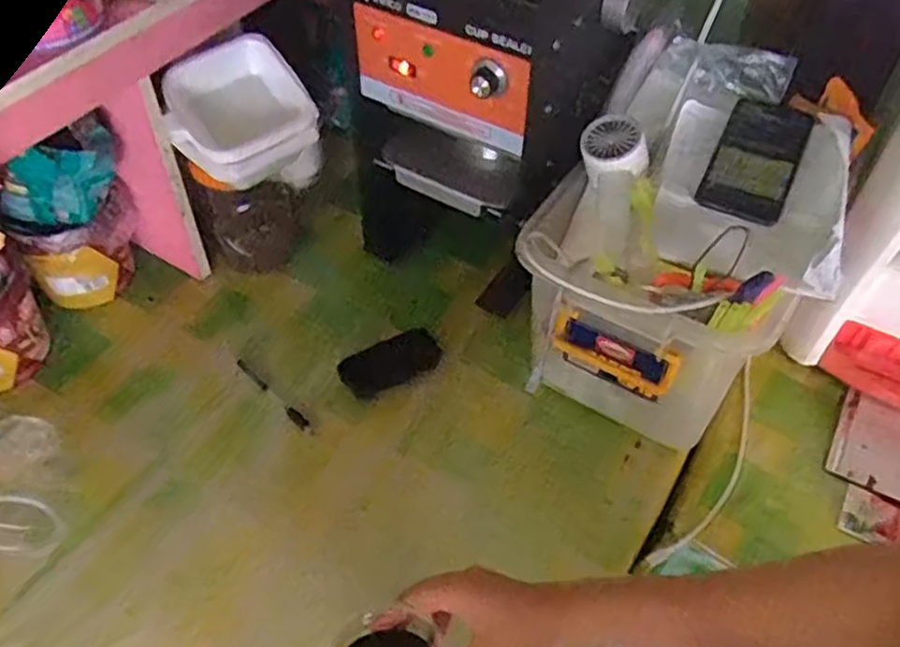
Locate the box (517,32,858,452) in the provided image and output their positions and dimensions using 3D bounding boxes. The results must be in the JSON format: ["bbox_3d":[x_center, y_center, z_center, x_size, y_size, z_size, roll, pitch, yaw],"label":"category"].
[{"bbox_3d":[0.231,-0.072,0.733,0.249,0.247,0.327,22,52,18],"label":"box"}]

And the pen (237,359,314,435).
[{"bbox_3d":[-0.191,0.078,0.796,0.129,0.006,0.012,37,58,26],"label":"pen"}]

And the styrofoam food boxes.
[{"bbox_3d":[-0.211,-0.218,0.751,0.149,0.096,0.125,-10,50,-9],"label":"styrofoam food boxes"}]

